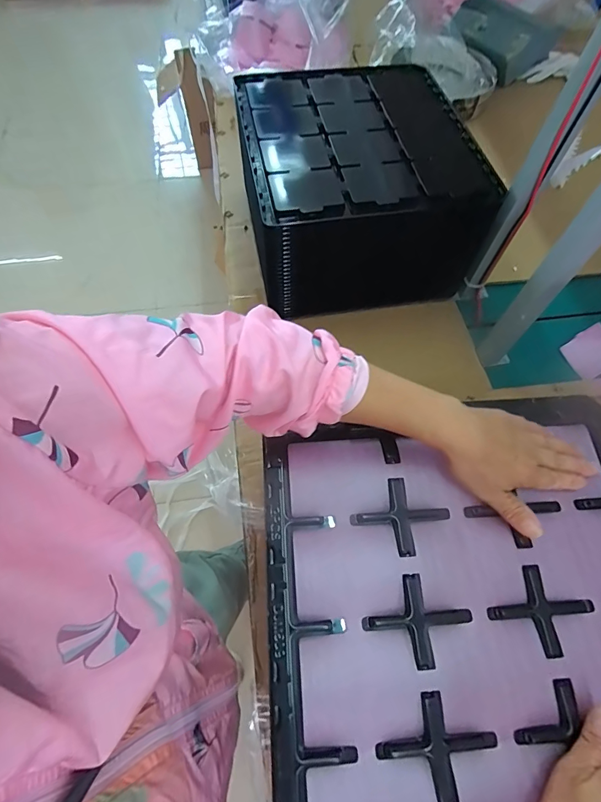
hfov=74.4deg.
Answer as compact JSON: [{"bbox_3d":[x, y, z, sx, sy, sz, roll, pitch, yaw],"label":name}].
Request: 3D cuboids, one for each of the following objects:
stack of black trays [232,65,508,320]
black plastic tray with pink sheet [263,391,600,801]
[{"bbox_3d":[0.085,-0.373,0.694,0.352,0.199,0.386,-9,65,-6],"label":"stack of black trays"},{"bbox_3d":[0.142,0.175,0.322,0.332,0.017,0.357,-3,65,-3],"label":"black plastic tray with pink sheet"}]

